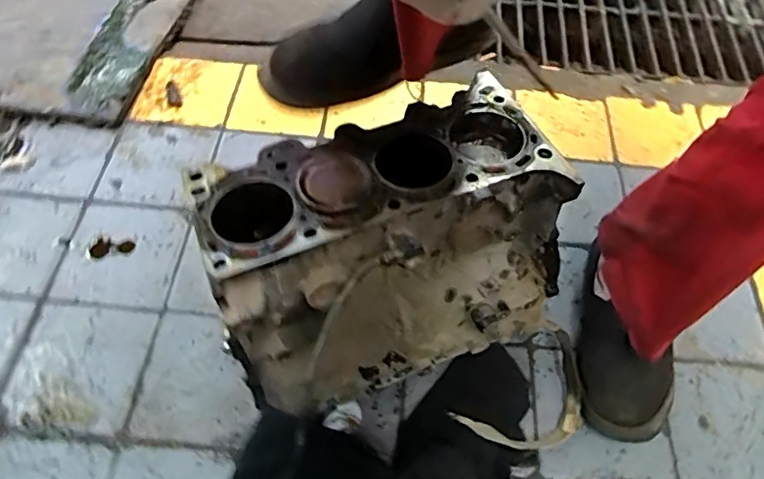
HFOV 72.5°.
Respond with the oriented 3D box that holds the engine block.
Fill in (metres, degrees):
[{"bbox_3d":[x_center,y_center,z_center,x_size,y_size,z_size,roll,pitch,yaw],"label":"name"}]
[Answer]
[{"bbox_3d":[0.005,0.018,0.537,0.326,0.212,0.202,-21,62,-14],"label":"engine block"}]

